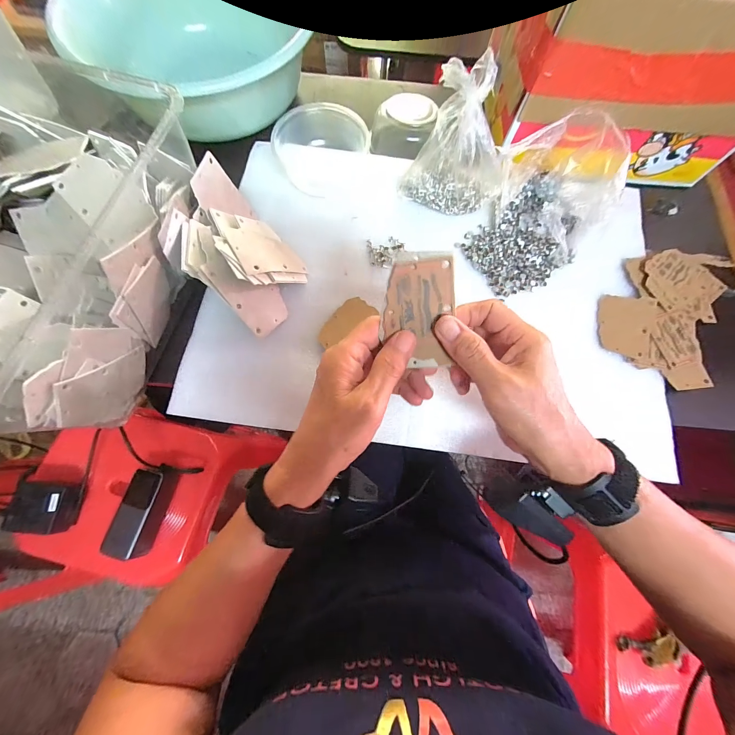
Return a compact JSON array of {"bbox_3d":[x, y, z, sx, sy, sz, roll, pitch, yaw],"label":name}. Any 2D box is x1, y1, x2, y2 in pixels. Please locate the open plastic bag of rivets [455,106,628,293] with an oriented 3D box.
[{"bbox_3d":[0.196,-0.180,0.341,0.192,0.084,0.128,-43,80,-12],"label":"open plastic bag of rivets"}]

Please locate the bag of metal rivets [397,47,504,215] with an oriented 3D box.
[{"bbox_3d":[0.107,-0.245,0.347,0.108,0.103,0.093,36,76,8],"label":"bag of metal rivets"}]

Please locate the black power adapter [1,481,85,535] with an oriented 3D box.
[{"bbox_3d":[-0.529,0.227,0.505,0.081,0.045,0.076,1,74,-2],"label":"black power adapter"}]

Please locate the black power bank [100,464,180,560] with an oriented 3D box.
[{"bbox_3d":[-0.372,0.234,0.512,0.055,0.041,0.138,15,74,2],"label":"black power bank"}]

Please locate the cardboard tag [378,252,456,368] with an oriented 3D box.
[{"bbox_3d":[0.037,-0.040,0.227,0.053,0.004,0.083,-5,110,-5],"label":"cardboard tag"}]

